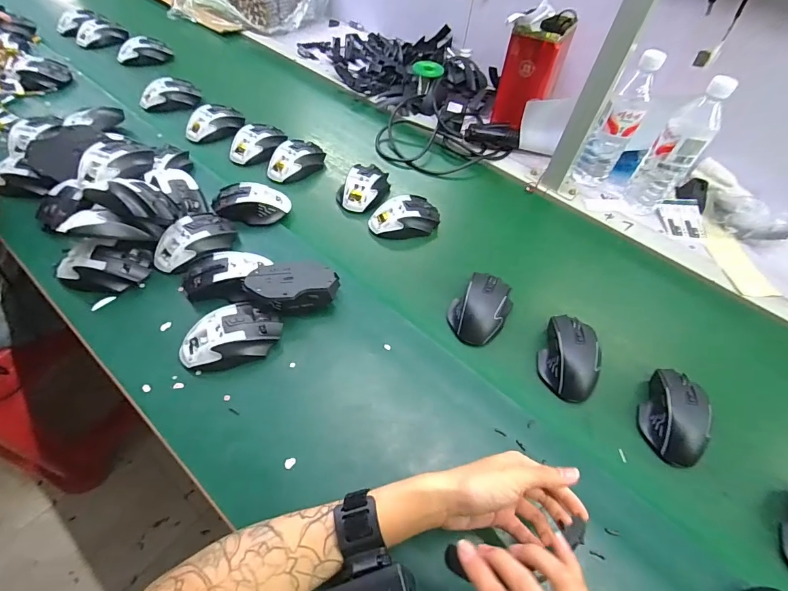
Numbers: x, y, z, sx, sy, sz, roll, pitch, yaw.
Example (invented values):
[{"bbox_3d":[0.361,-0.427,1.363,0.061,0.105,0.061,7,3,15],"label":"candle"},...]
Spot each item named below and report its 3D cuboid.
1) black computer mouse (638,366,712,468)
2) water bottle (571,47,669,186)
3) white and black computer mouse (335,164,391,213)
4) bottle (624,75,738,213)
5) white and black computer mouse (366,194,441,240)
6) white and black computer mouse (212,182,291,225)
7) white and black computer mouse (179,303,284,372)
[{"bbox_3d":[0.336,0.141,0.467,0.069,0.041,0.114,15,55,5],"label":"black computer mouse"},{"bbox_3d":[0.384,-0.287,0.671,0.064,0.224,0.080,31,58,16],"label":"water bottle"},{"bbox_3d":[-0.050,-0.190,0.673,0.065,0.036,0.103,26,57,12],"label":"white and black computer mouse"},{"bbox_3d":[0.453,-0.230,0.627,0.074,0.226,0.055,40,61,21],"label":"bottle"},{"bbox_3d":[0.018,-0.131,0.636,0.118,0.032,0.071,-12,57,-14],"label":"white and black computer mouse"},{"bbox_3d":[-0.224,-0.142,0.613,0.112,0.045,0.065,-3,55,-7],"label":"white and black computer mouse"},{"bbox_3d":[-0.198,0.048,0.473,0.115,0.037,0.068,-18,59,-17],"label":"white and black computer mouse"}]

